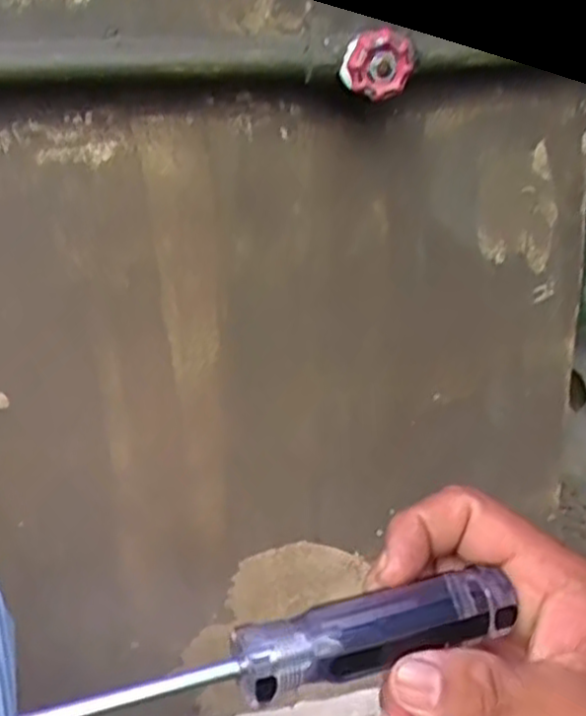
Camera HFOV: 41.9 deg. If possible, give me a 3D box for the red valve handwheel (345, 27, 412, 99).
[{"bbox_3d":[0.064,-0.215,0.559,0.046,0.044,0.019,-1,26,7],"label":"red valve handwheel"}]

